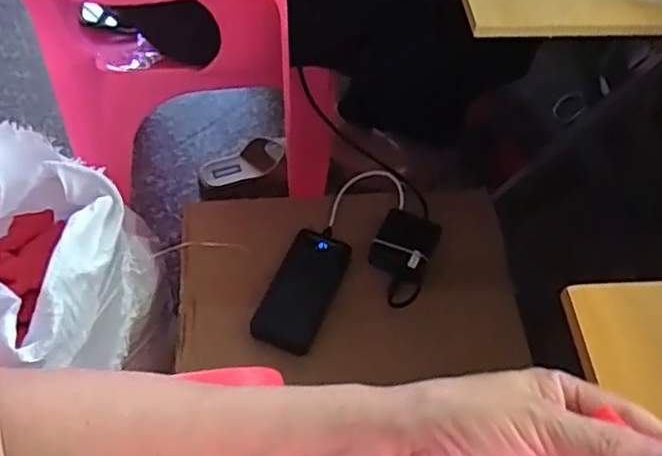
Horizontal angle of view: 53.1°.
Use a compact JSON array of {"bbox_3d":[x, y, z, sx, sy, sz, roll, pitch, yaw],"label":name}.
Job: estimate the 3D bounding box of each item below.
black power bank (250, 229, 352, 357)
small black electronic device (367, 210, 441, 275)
[{"bbox_3d":[-0.035,0.074,0.807,0.072,0.020,0.157,20,56,11],"label":"black power bank"},{"bbox_3d":[0.096,0.015,0.841,0.074,0.022,0.086,21,57,12],"label":"small black electronic device"}]

